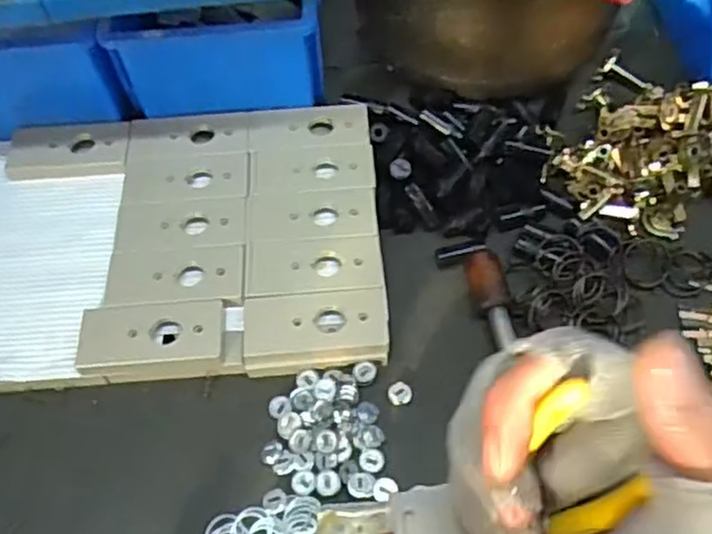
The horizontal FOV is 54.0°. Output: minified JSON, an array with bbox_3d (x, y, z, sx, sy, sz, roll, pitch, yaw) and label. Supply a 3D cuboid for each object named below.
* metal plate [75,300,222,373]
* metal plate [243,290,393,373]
[{"bbox_3d":[-0.133,0.041,0.450,0.089,0.013,0.039,-5,63,1],"label":"metal plate"},{"bbox_3d":[-0.026,0.038,0.457,0.092,0.010,0.044,-5,63,1],"label":"metal plate"}]

